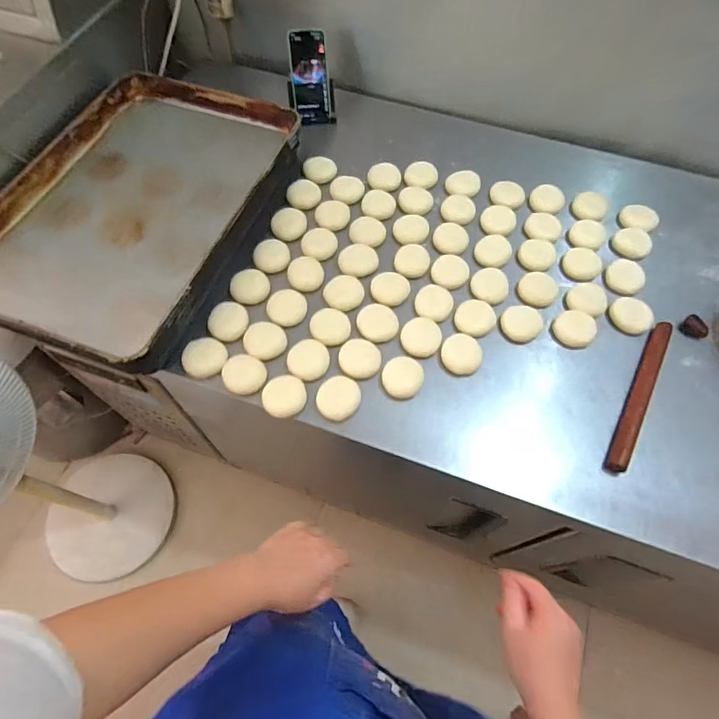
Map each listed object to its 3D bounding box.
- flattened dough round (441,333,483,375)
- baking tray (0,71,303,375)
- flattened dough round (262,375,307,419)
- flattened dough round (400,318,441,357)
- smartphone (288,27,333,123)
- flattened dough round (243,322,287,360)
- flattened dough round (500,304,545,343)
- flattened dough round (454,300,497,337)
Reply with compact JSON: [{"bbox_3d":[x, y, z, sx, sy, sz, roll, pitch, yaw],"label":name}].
[{"bbox_3d":[0.164,-0.009,0.737,0.065,0.014,0.065,0,62,-1],"label":"flattened dough round"},{"bbox_3d":[-0.397,-0.288,0.842,0.407,0.082,0.617,18,63,9],"label":"baking tray"},{"bbox_3d":[-0.114,0.055,0.703,0.065,0.014,0.064,0,62,-1],"label":"flattened dough round"},{"bbox_3d":[0.101,-0.037,0.753,0.064,0.007,0.070,0,62,-1],"label":"flattened dough round"},{"bbox_3d":[-0.103,-0.594,0.979,0.075,0.170,0.010,-5,34,-3],"label":"smartphone"},{"bbox_3d":[-0.153,-0.032,0.746,0.065,0.007,0.067,0,62,-1],"label":"flattened dough round"},{"bbox_3d":[0.269,-0.061,0.767,0.064,0.023,0.065,0,62,-1],"label":"flattened dough round"},{"bbox_3d":[0.193,-0.070,0.767,0.064,0.020,0.057,18,63,9],"label":"flattened dough round"}]

